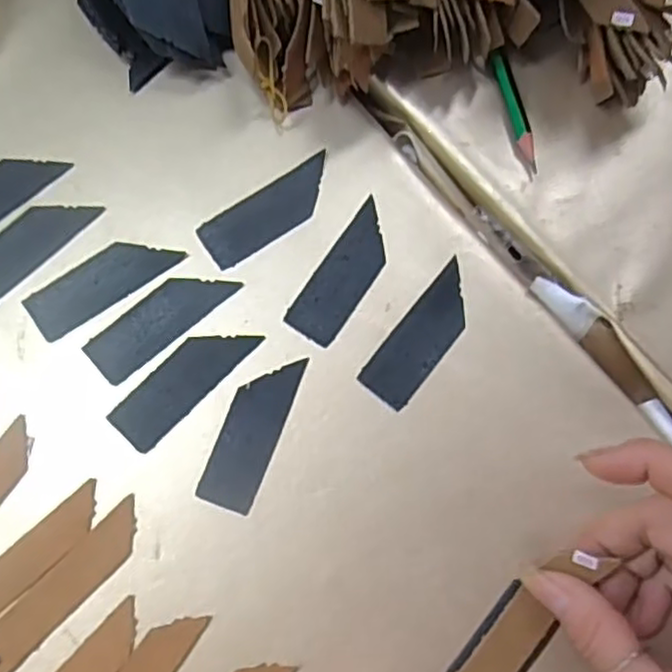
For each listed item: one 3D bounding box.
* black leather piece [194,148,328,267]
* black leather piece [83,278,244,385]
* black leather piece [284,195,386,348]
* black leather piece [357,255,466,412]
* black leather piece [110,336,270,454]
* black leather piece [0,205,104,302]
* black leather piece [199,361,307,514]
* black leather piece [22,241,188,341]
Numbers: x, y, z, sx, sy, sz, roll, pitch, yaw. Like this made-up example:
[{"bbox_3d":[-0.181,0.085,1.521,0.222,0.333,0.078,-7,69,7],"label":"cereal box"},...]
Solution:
[{"bbox_3d":[-0.028,-0.055,0.302,0.064,0.004,0.023,-33,79,-8],"label":"black leather piece"},{"bbox_3d":[-0.073,-0.008,0.289,0.064,0.004,0.023,-41,80,-10],"label":"black leather piece"},{"bbox_3d":[0.005,-0.027,0.294,0.022,0.004,0.064,33,78,7],"label":"black leather piece"},{"bbox_3d":[0.037,0.000,0.288,0.022,0.004,0.064,38,79,8],"label":"black leather piece"},{"bbox_3d":[-0.062,0.018,0.283,0.024,0.004,0.064,44,80,9],"label":"black leather piece"},{"bbox_3d":[-0.132,-0.038,0.295,0.025,0.004,0.064,44,80,9],"label":"black leather piece"},{"bbox_3d":[-0.033,0.038,0.277,0.024,0.004,0.063,20,77,4],"label":"black leather piece"},{"bbox_3d":[-0.098,-0.024,0.291,0.063,0.004,0.023,-36,80,-9],"label":"black leather piece"}]

